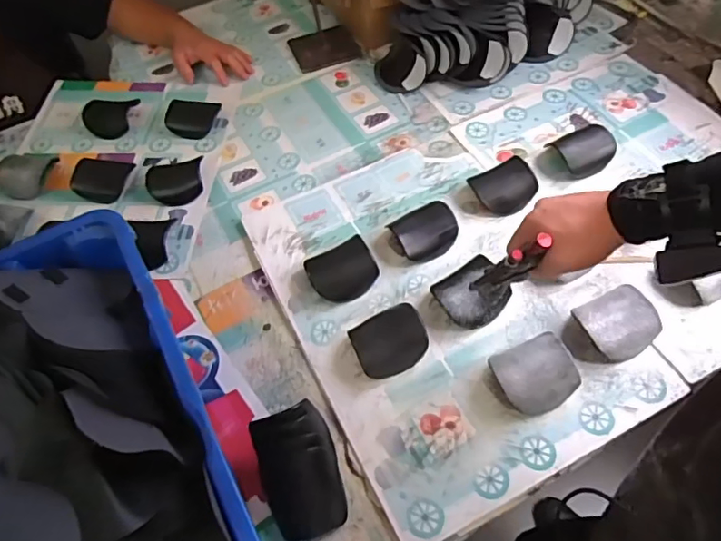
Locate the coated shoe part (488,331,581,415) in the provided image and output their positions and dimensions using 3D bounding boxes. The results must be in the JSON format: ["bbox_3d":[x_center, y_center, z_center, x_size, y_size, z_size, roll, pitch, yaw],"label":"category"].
[{"bbox_3d":[0.206,0.124,0.633,0.091,0.043,0.085,-24,57,-11],"label":"coated shoe part"}]

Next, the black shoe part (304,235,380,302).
[{"bbox_3d":[-0.026,0.001,0.741,0.091,0.029,0.072,-26,58,-13],"label":"black shoe part"}]

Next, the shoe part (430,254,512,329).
[{"bbox_3d":[0.147,0.029,0.702,0.085,0.040,0.097,38,66,26],"label":"shoe part"}]

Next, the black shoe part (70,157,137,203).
[{"bbox_3d":[-0.435,-0.155,0.884,0.082,0.027,0.084,12,57,12],"label":"black shoe part"}]

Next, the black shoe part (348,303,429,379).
[{"bbox_3d":[0.040,0.092,0.678,0.093,0.028,0.073,-22,57,-10],"label":"black shoe part"}]

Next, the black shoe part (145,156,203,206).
[{"bbox_3d":[-0.308,-0.149,0.875,0.096,0.027,0.084,-10,56,-2],"label":"black shoe part"}]

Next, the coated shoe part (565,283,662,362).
[{"bbox_3d":[0.312,0.067,0.658,0.112,0.045,0.086,-28,58,-14],"label":"coated shoe part"}]

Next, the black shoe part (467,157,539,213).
[{"bbox_3d":[0.217,-0.125,0.805,0.089,0.036,0.080,-21,57,-10],"label":"black shoe part"}]

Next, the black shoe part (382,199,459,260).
[{"bbox_3d":[0.092,-0.055,0.766,0.093,0.038,0.075,-31,59,-16],"label":"black shoe part"}]

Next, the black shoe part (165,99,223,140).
[{"bbox_3d":[-0.308,-0.278,0.962,0.084,0.025,0.083,5,56,8],"label":"black shoe part"}]

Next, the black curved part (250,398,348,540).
[{"bbox_3d":[-0.066,0.218,0.581,0.081,0.057,0.134,-16,56,-7],"label":"black curved part"}]

